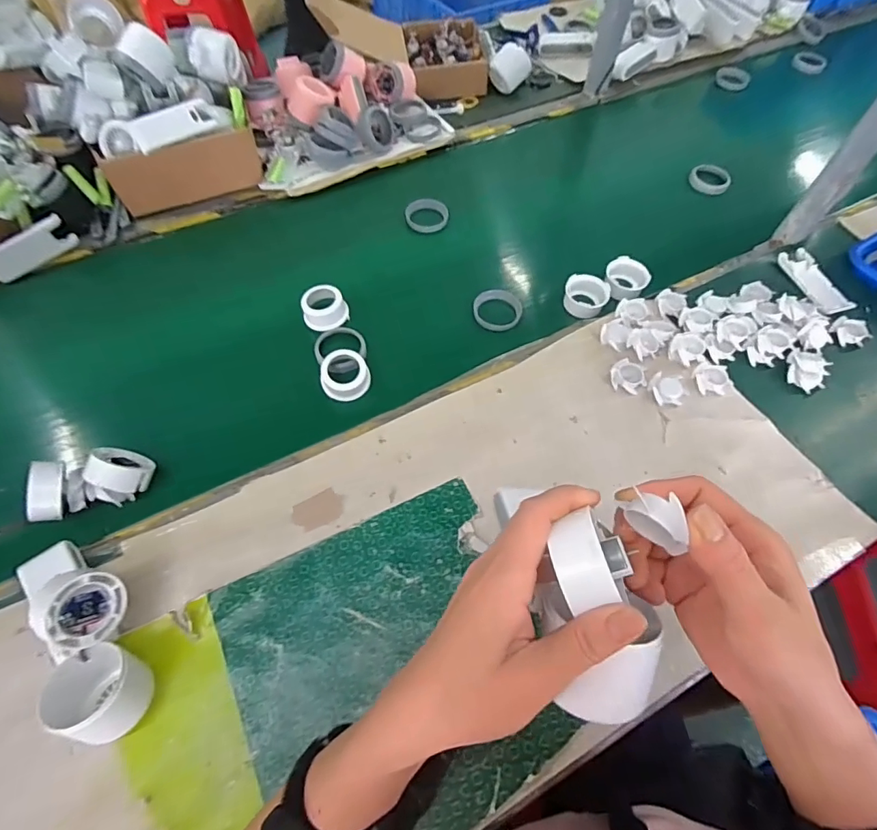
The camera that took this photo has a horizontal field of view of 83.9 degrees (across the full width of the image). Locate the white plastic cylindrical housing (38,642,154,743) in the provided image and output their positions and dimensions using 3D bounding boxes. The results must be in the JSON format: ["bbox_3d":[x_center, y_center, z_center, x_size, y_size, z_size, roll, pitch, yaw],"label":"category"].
[{"bbox_3d":[-0.254,0.208,0.369,0.062,0.051,0.057,1,59,-1],"label":"white plastic cylindrical housing"}]

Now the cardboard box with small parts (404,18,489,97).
[{"bbox_3d":[0.012,-0.629,0.862,0.135,0.047,0.175,-4,59,-4],"label":"cardboard box with small parts"}]

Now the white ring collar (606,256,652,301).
[{"bbox_3d":[0.241,-0.173,0.626,0.054,0.024,0.054,1,59,-1],"label":"white ring collar"}]

